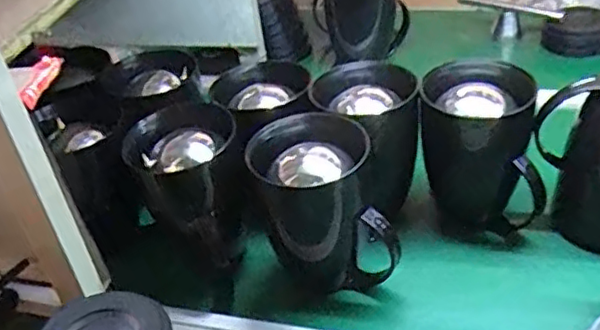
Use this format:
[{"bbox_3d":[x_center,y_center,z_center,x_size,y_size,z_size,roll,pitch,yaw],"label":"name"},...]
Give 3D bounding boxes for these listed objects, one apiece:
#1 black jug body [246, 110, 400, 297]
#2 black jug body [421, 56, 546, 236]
[{"bbox_3d":[0.023,0.051,0.725,0.137,0.181,0.120,-11,35,-5],"label":"black jug body"},{"bbox_3d":[0.221,-0.020,0.787,0.139,0.186,0.123,2,36,13],"label":"black jug body"}]

